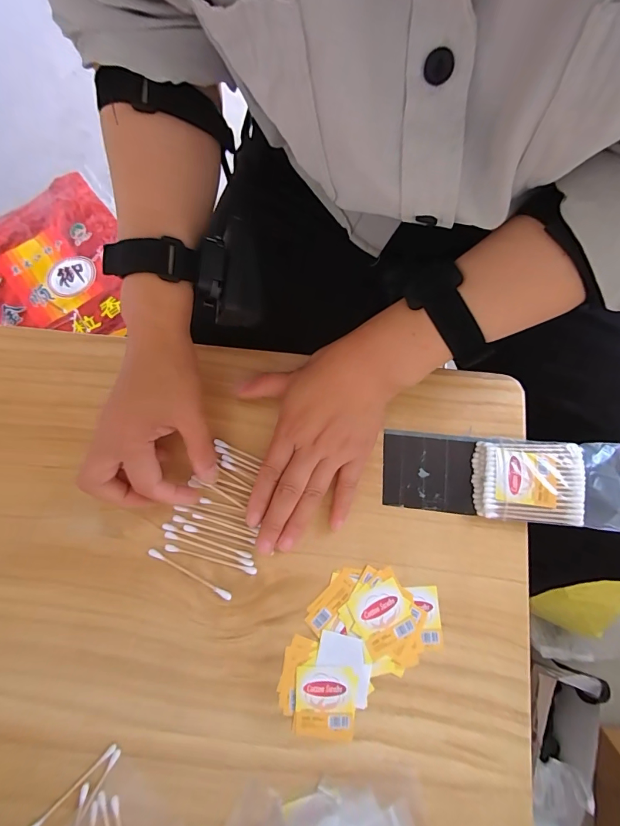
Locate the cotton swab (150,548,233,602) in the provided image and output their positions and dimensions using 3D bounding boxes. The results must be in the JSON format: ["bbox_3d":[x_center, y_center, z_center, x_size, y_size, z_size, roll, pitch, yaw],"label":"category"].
[{"bbox_3d":[-0.090,0.120,0.289,0.071,0.004,0.005,27,78,7],"label":"cotton swab"}]

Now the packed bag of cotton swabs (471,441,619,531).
[{"bbox_3d":[0.185,0.052,0.296,0.112,0.019,0.064,5,77,2],"label":"packed bag of cotton swabs"}]

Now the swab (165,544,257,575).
[{"bbox_3d":[-0.075,0.110,0.291,0.072,0.004,0.005,14,77,4],"label":"swab"}]

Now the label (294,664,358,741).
[{"bbox_3d":[0.011,0.202,0.269,0.042,0.004,0.044,2,76,1],"label":"label"}]

